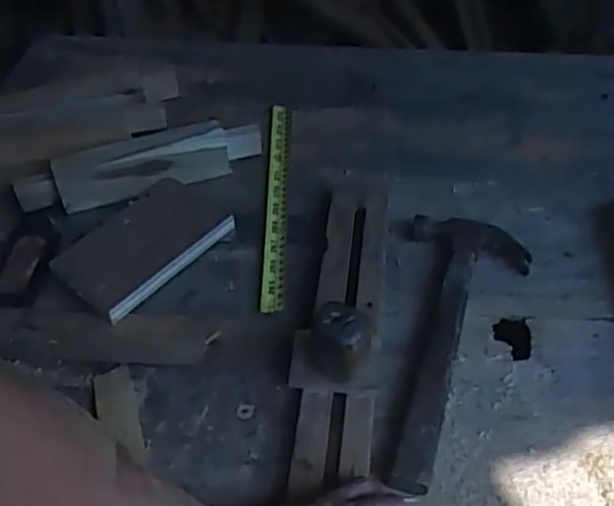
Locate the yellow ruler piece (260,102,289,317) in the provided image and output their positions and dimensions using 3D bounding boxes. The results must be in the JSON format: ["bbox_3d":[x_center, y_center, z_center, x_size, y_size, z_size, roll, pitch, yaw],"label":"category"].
[{"bbox_3d":[-0.031,-0.057,0.708,0.021,0.006,0.288,-1,50,2],"label":"yellow ruler piece"}]

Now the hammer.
[{"bbox_3d":[0.123,0.075,0.570,0.103,0.025,0.261,10,51,11],"label":"hammer"}]

